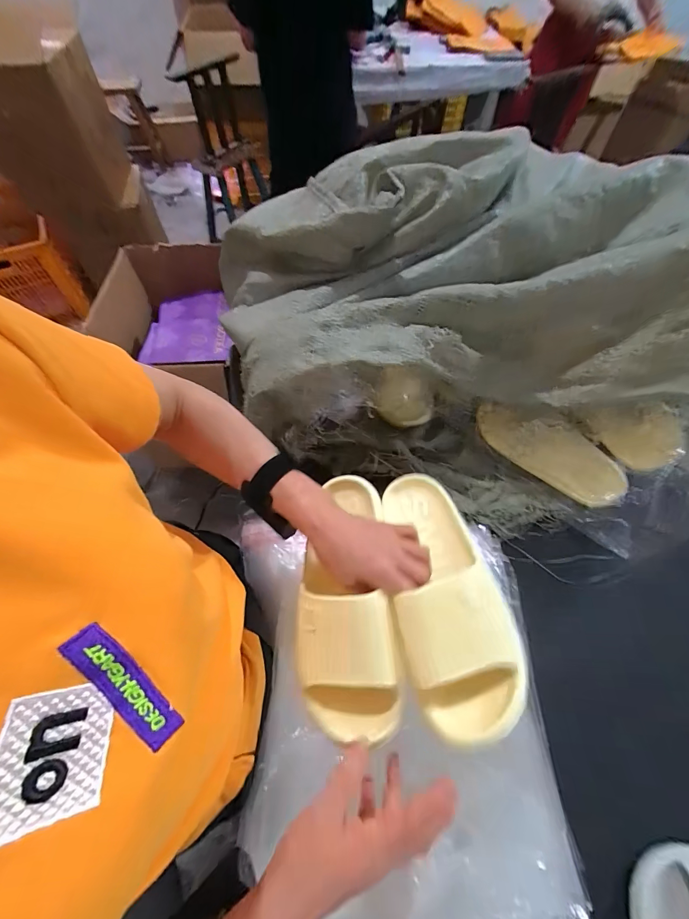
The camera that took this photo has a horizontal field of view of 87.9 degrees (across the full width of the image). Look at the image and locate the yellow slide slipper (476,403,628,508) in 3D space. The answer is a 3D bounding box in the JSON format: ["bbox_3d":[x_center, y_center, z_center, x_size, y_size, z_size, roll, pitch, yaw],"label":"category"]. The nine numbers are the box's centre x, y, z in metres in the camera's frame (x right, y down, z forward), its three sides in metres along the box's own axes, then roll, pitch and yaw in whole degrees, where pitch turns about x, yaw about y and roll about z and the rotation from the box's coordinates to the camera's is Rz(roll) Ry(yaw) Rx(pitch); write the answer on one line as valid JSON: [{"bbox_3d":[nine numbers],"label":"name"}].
[{"bbox_3d":[0.311,-0.016,0.555,0.222,0.084,0.041,33,33,15],"label":"yellow slide slipper"}]

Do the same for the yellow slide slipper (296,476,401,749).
[{"bbox_3d":[-0.001,0.131,0.355,0.095,0.069,0.244,0,60,0],"label":"yellow slide slipper"}]

